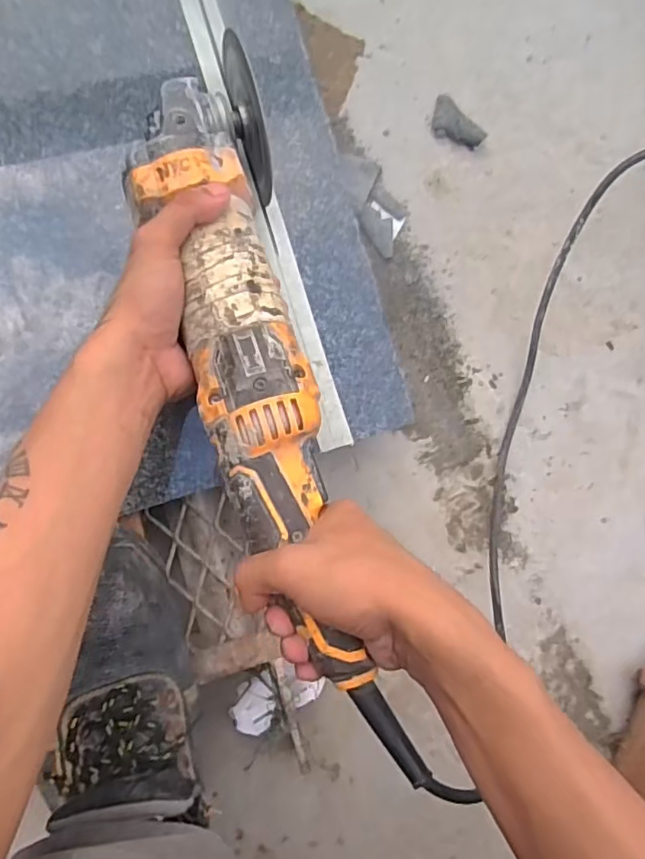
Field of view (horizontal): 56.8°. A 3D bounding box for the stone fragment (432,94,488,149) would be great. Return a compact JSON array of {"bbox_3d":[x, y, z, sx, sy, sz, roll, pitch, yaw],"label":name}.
[{"bbox_3d":[0.113,-0.259,0.509,0.051,0.010,0.032,41,84,-4],"label":"stone fragment"}]

